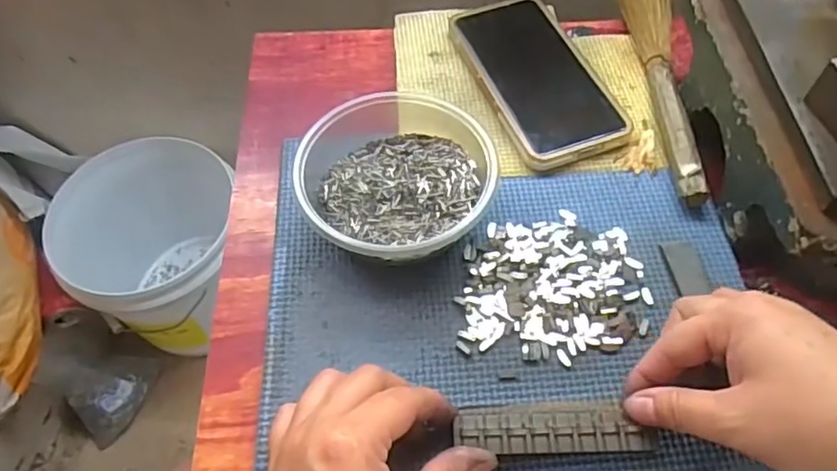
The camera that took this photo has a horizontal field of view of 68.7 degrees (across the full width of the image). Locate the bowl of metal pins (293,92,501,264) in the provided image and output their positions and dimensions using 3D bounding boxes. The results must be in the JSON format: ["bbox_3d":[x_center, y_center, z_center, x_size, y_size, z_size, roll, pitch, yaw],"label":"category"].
[{"bbox_3d":[-0.017,-0.035,0.363,0.109,0.045,0.110,0,57,0],"label":"bowl of metal pins"}]

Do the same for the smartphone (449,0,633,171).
[{"bbox_3d":[0.083,-0.113,0.435,0.077,0.013,0.153,-18,59,-11],"label":"smartphone"}]

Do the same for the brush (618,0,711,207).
[{"bbox_3d":[0.172,-0.118,0.433,0.036,0.020,0.224,4,57,2],"label":"brush"}]

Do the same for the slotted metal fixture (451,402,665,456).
[{"bbox_3d":[0.067,0.095,0.305,0.095,0.011,0.028,1,57,1],"label":"slotted metal fixture"}]

